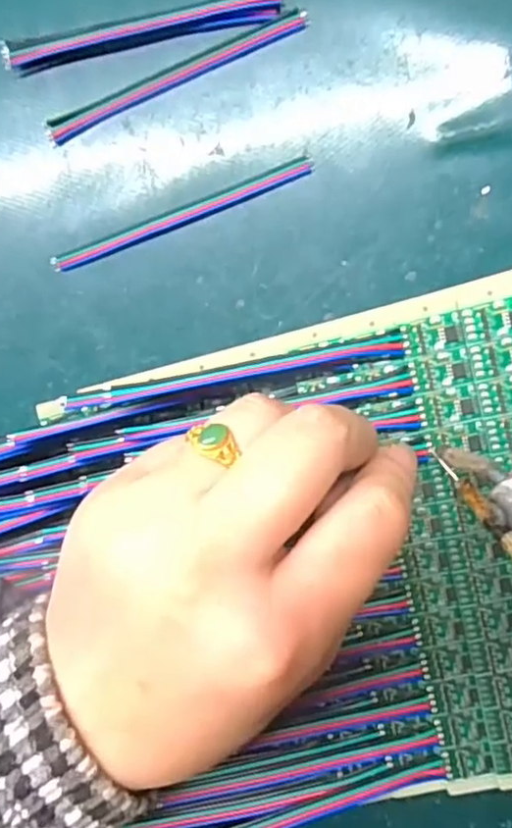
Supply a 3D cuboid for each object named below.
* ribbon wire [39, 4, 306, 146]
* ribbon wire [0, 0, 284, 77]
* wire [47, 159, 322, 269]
[{"bbox_3d":[-0.029,-0.119,0.222,0.096,0.004,0.011,-22,93,6],"label":"ribbon wire"},{"bbox_3d":[-0.040,-0.134,0.221,0.097,0.007,0.012,-9,94,5],"label":"ribbon wire"},{"bbox_3d":[-0.027,-0.071,0.225,0.097,0.004,0.006,-20,93,5],"label":"wire"}]

